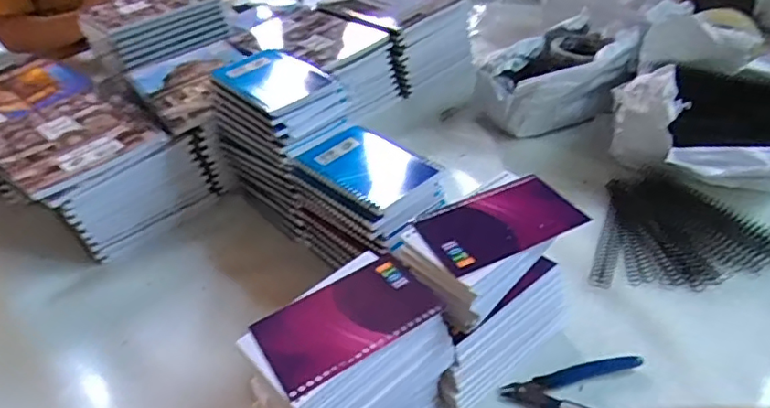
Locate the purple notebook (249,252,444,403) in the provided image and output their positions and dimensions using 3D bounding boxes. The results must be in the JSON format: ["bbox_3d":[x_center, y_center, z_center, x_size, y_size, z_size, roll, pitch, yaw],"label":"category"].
[{"bbox_3d":[-0.028,0.085,0.426,0.130,0.013,0.080,-25,41,-22],"label":"purple notebook"}]

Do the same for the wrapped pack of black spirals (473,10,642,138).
[{"bbox_3d":[0.229,-0.165,0.767,0.187,0.109,0.127,-26,41,-23],"label":"wrapped pack of black spirals"}]

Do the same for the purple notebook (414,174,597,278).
[{"bbox_3d":[0.095,0.015,0.470,0.124,0.005,0.082,-19,39,-15],"label":"purple notebook"}]

